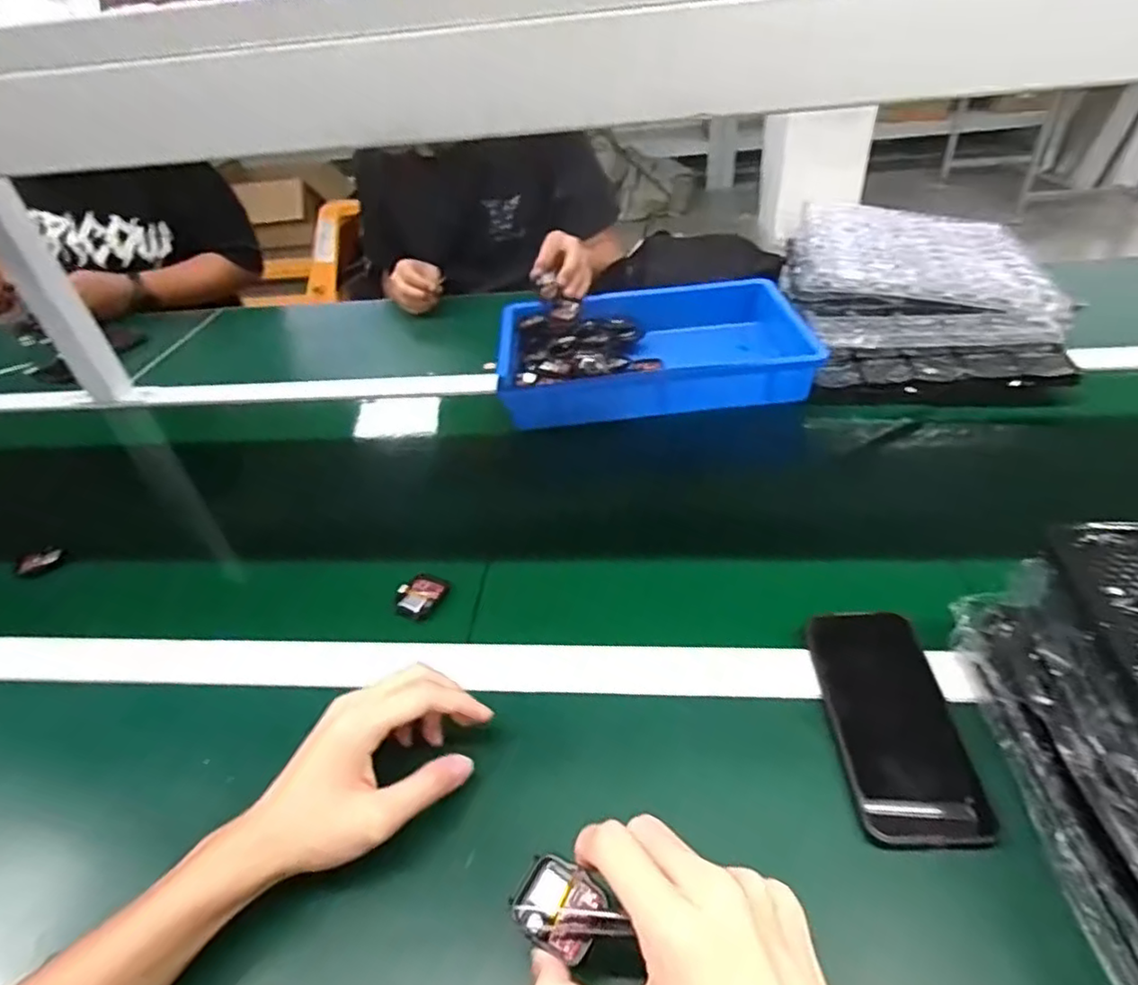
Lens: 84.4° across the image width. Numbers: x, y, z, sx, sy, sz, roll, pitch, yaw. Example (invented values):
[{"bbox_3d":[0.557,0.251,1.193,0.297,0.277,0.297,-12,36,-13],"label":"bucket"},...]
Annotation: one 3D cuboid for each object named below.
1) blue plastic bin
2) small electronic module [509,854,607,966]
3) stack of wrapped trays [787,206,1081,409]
[{"bbox_3d":[0.102,-0.186,0.810,0.370,0.064,0.251,-6,39,1],"label":"blue plastic bin"},{"bbox_3d":[-0.005,0.209,0.317,0.043,0.011,0.035,17,45,26],"label":"small electronic module"},{"bbox_3d":[0.434,-0.244,0.790,0.276,0.110,0.296,0,40,8],"label":"stack of wrapped trays"}]

